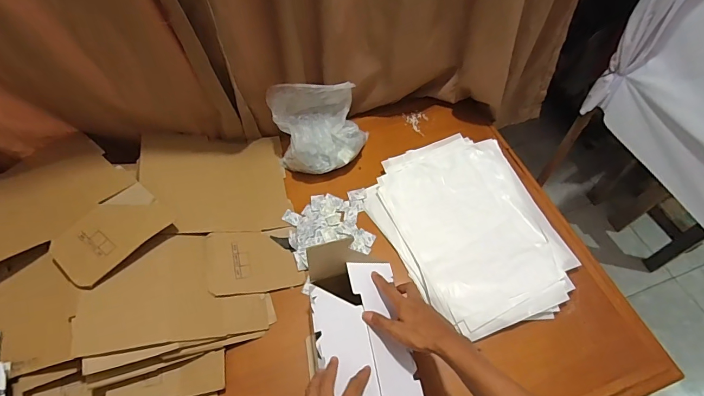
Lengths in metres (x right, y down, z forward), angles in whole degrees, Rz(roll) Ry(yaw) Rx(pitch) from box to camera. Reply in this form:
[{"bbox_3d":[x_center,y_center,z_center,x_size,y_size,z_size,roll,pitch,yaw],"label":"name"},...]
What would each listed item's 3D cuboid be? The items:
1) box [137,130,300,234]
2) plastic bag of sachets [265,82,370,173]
[{"bbox_3d":[-0.293,-0.044,0.846,0.299,0.025,0.262,0,52,-25],"label":"box"},{"bbox_3d":[-0.069,-0.156,0.875,0.211,0.166,0.156,-10,58,-6],"label":"plastic bag of sachets"}]

